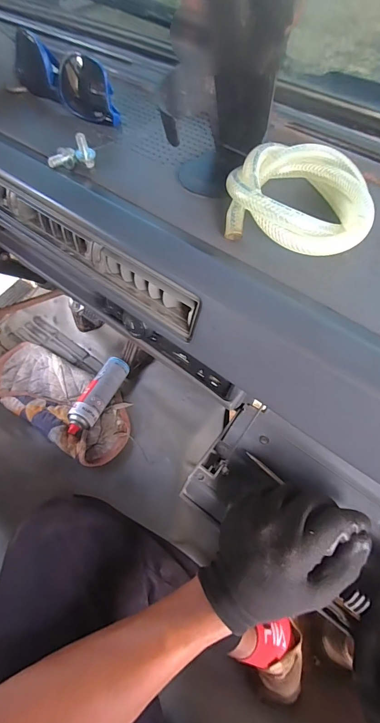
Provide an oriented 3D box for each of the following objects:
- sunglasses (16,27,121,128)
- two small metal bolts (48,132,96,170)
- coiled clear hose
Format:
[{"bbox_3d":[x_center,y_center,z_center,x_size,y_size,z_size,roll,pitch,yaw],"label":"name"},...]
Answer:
[{"bbox_3d":[-0.127,-0.296,0.363,0.046,0.046,0.148,-40,67,-17],"label":"sunglasses"},{"bbox_3d":[-0.106,-0.186,0.312,0.041,0.025,0.014,-18,63,-7],"label":"two small metal bolts"},{"bbox_3d":[0.082,-0.122,0.261,0.100,0.031,0.087,14,64,10],"label":"coiled clear hose"}]

